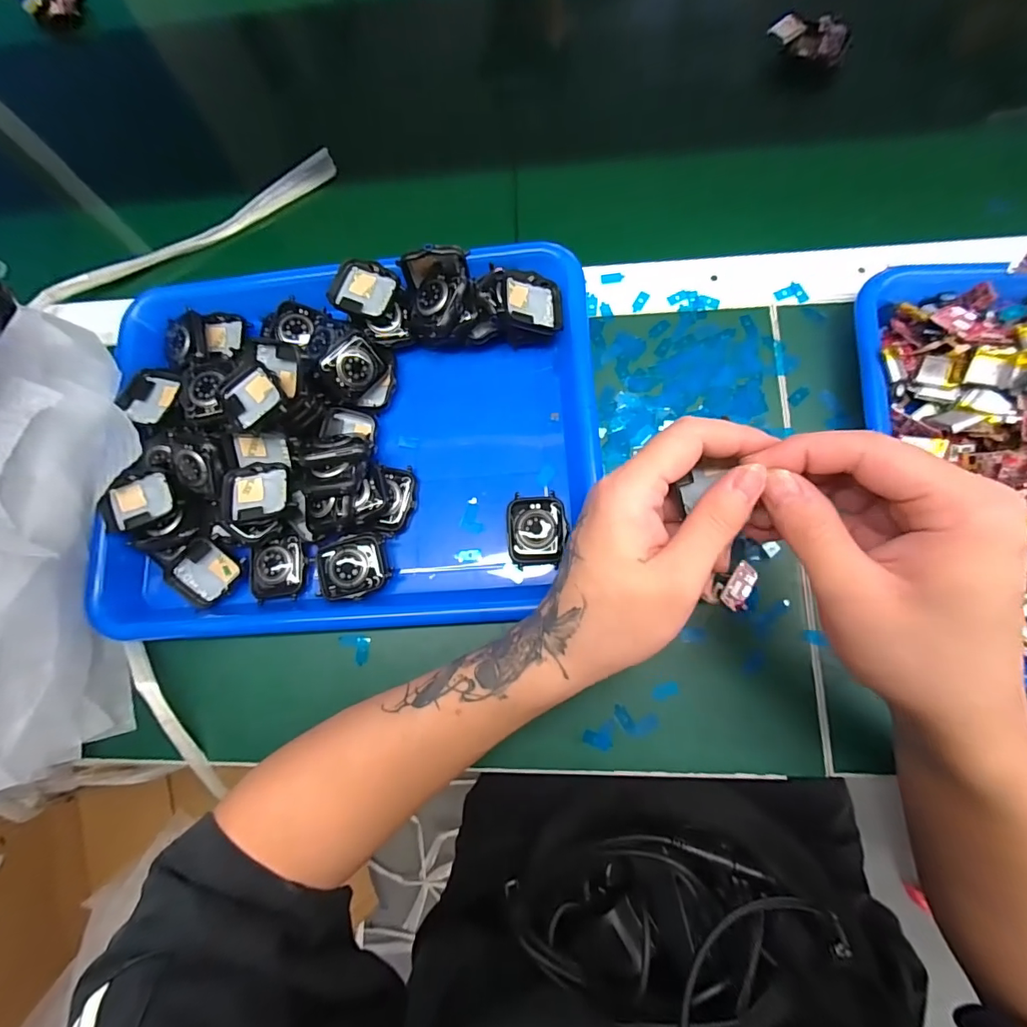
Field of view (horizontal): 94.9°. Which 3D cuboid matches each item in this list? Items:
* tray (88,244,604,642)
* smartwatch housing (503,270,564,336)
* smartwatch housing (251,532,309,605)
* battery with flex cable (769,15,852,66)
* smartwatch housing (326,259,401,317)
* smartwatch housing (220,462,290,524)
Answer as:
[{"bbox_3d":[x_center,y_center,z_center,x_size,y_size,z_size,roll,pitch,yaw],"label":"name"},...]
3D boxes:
[{"bbox_3d":[-0.112,-0.053,0.315,0.327,0.042,0.256,-3,78,5],"label":"tray"},{"bbox_3d":[0.013,-0.140,0.314,0.043,0.007,0.035,2,89,-23],"label":"smartwatch housing"},{"bbox_3d":[-0.156,0.035,0.310,0.036,0.007,0.043,-3,78,5],"label":"smartwatch housing"},{"bbox_3d":[0.231,-0.368,0.362,0.058,0.011,0.033,37,84,12],"label":"battery with flex cable"},{"bbox_3d":[-0.101,-0.152,0.324,0.043,0.015,0.036,16,81,9],"label":"smartwatch housing"},{"bbox_3d":[-0.164,-0.014,0.306,0.043,0.016,0.037,-5,78,5],"label":"smartwatch housing"}]

